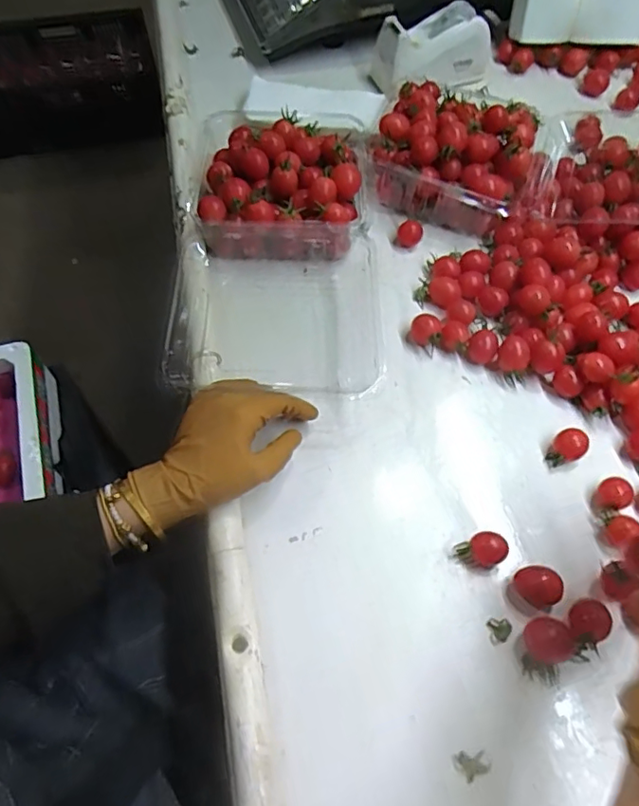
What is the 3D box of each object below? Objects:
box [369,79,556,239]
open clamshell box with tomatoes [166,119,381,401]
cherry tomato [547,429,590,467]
[{"bbox_3d":[0.150,-0.258,0.567,0.184,0.071,0.146,17,62,8],"label":"box"},{"bbox_3d":[-0.039,-0.151,0.525,0.180,0.082,0.318,-3,63,-2],"label":"open clamshell box with tomatoes"},{"bbox_3d":[0.201,0.037,0.444,0.031,0.020,0.023,-37,68,-19],"label":"cherry tomato"}]

